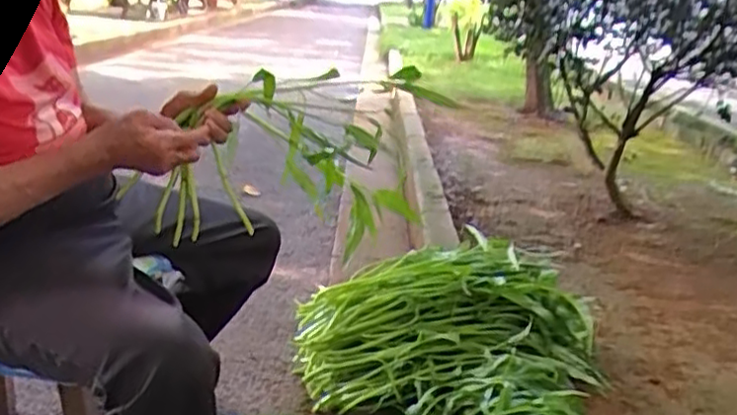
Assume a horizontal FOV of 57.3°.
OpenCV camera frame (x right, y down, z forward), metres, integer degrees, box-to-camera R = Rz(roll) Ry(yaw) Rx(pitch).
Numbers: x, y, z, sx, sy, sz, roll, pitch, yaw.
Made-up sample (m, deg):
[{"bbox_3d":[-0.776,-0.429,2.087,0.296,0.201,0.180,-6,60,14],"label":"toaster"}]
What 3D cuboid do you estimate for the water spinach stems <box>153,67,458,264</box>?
[{"bbox_3d":[-0.093,-0.050,0.976,0.353,0.277,0.265,4,19,-2],"label":"water spinach stems"}]

